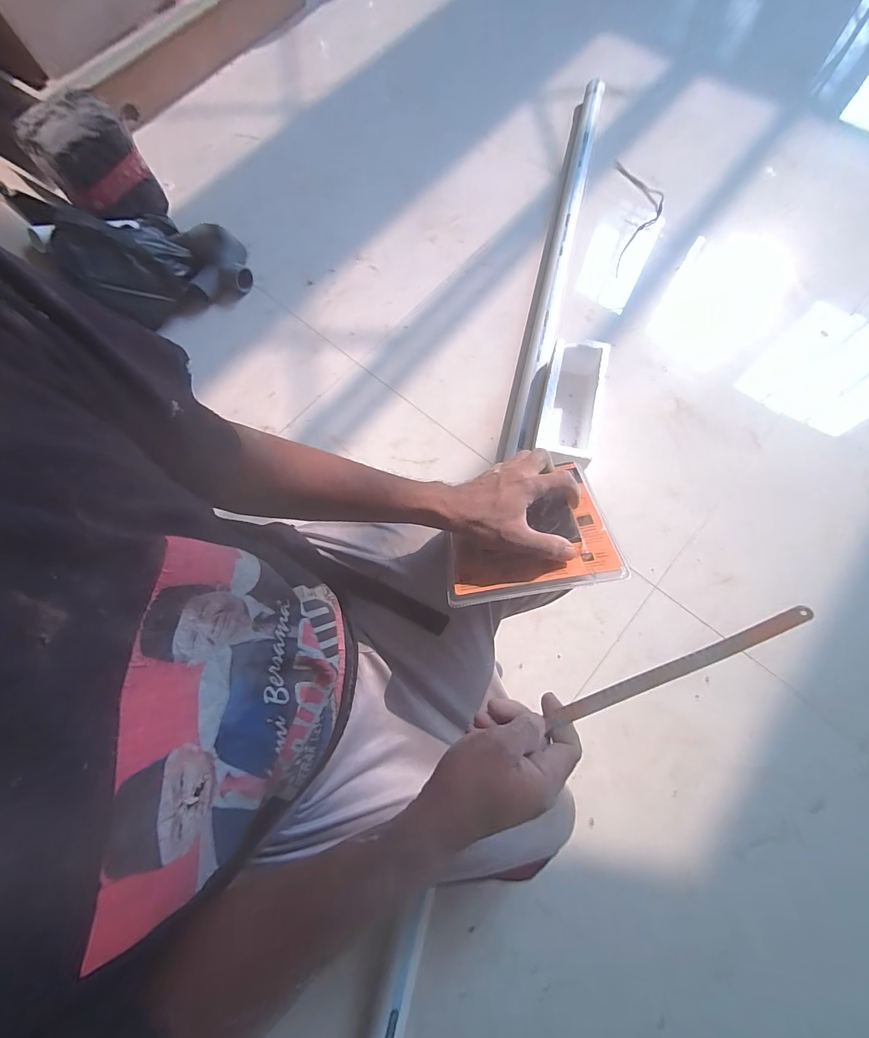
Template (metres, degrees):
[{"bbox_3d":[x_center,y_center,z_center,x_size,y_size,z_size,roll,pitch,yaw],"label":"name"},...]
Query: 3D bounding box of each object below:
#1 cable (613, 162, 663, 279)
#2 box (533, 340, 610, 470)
[{"bbox_3d":[0.542,-0.801,1.093,0.125,0.015,0.402,5,71,4],"label":"cable"},{"bbox_3d":[0.279,-0.235,0.846,0.120,0.089,0.239,11,72,6],"label":"box"}]

